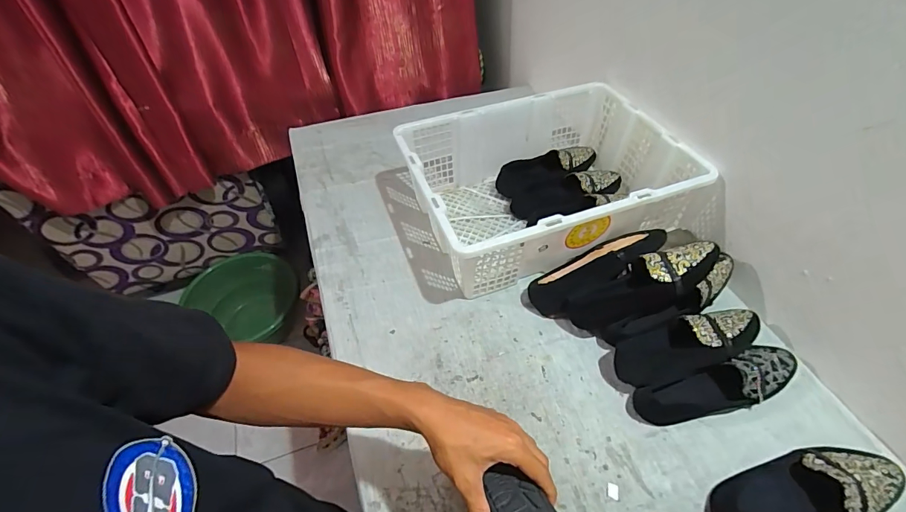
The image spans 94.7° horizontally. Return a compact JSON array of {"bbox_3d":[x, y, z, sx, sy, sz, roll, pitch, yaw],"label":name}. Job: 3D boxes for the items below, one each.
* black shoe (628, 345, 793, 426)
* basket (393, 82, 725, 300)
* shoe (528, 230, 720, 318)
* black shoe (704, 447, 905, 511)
[{"bbox_3d":[0.385,0.185,0.598,0.243,0.055,0.065,-14,51,-10],"label":"black shoe"},{"bbox_3d":[0.177,-0.136,0.801,0.486,0.164,0.371,-18,51,-13],"label":"basket"},{"bbox_3d":[0.245,0.017,0.707,0.252,0.052,0.083,-30,53,-1],"label":"shoe"},{"bbox_3d":[0.433,0.284,0.511,0.247,0.055,0.084,-8,50,-5],"label":"black shoe"}]

